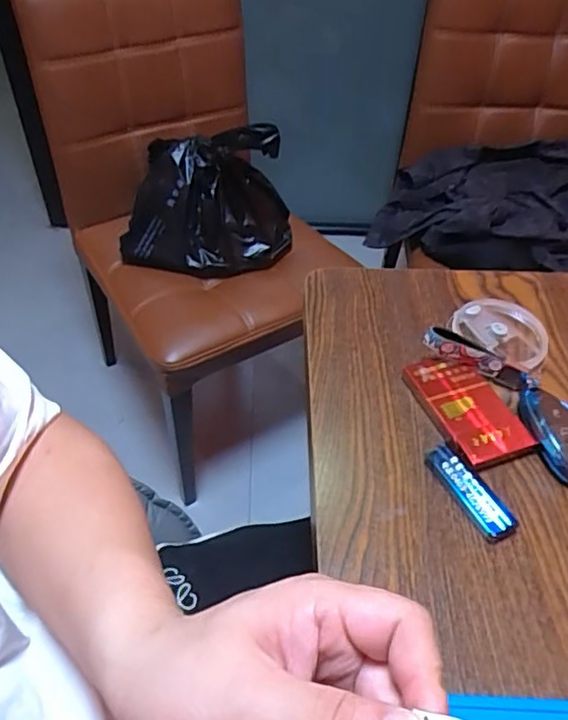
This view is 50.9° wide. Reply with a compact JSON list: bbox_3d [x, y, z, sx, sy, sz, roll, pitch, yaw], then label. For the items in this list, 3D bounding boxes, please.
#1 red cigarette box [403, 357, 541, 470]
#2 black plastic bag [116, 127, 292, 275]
[{"bbox_3d":[0.140,0.037,0.463,0.058,0.015,0.102,-12,48,-14],"label":"red cigarette box"},{"bbox_3d":[-0.131,-0.278,1.022,0.301,0.239,0.135,-11,48,-13],"label":"black plastic bag"}]

